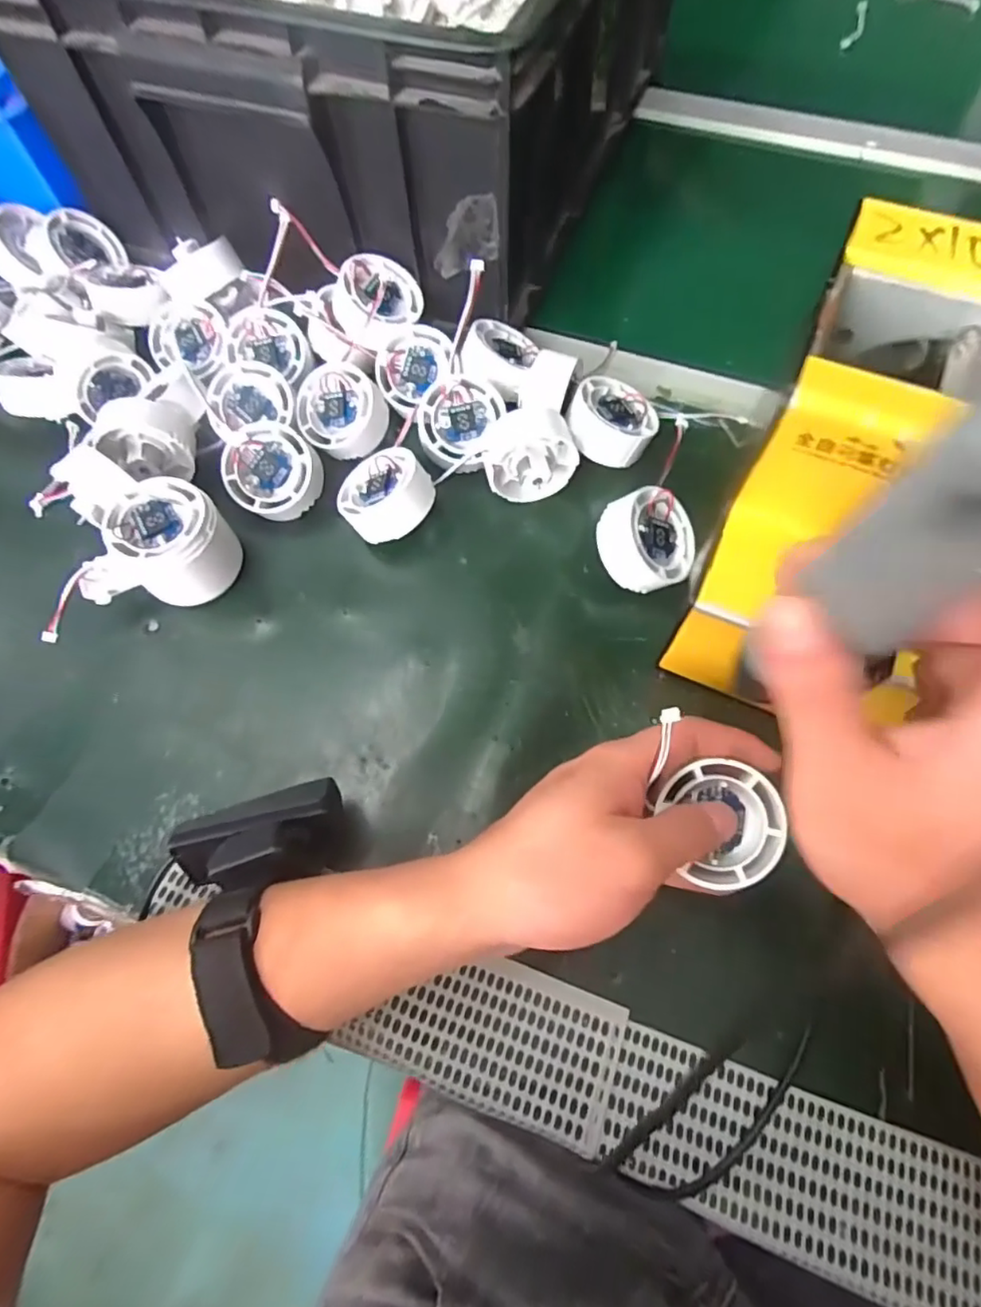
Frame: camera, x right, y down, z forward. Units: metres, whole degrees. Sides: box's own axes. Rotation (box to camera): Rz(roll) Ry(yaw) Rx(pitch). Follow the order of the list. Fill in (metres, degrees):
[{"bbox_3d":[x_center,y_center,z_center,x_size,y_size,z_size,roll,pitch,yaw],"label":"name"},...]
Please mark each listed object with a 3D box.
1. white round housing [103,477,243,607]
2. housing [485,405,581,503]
[{"bbox_3d":[-0.178,-0.061,0.347,0.055,0.053,0.056,-1,68,2],"label":"white round housing"},{"bbox_3d":[0.025,-0.120,0.371,0.054,0.049,0.044,16,70,9],"label":"housing"}]

